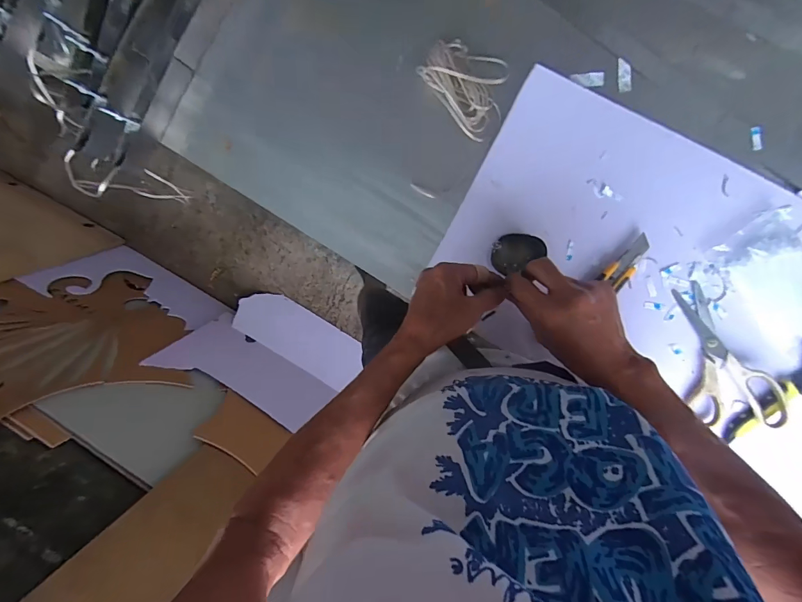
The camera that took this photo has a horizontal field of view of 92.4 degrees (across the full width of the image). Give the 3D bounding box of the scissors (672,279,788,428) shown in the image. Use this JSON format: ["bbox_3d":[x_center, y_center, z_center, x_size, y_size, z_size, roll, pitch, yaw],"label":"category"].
[{"bbox_3d":[0.381,0.071,0.465,0.093,0.021,0.185,-26,91,8],"label":"scissors"}]

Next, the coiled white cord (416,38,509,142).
[{"bbox_3d":[0.086,-0.274,0.478,0.083,0.016,0.118,-38,89,8],"label":"coiled white cord"}]

